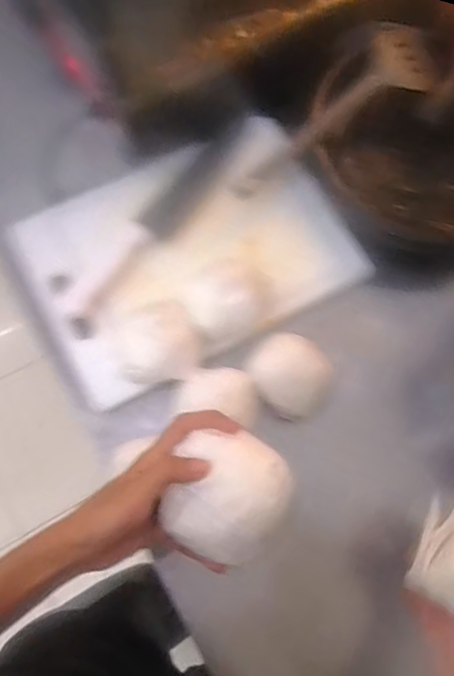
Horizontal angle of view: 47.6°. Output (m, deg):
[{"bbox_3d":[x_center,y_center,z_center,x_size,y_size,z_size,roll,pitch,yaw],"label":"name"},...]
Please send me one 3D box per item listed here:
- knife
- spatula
[{"bbox_3d":[-0.072,-0.144,0.592,0.042,0.019,0.294,39,76,9],"label":"knife"},{"bbox_3d":[0.119,-0.251,0.592,0.267,0.035,0.074,-39,78,0],"label":"spatula"}]

